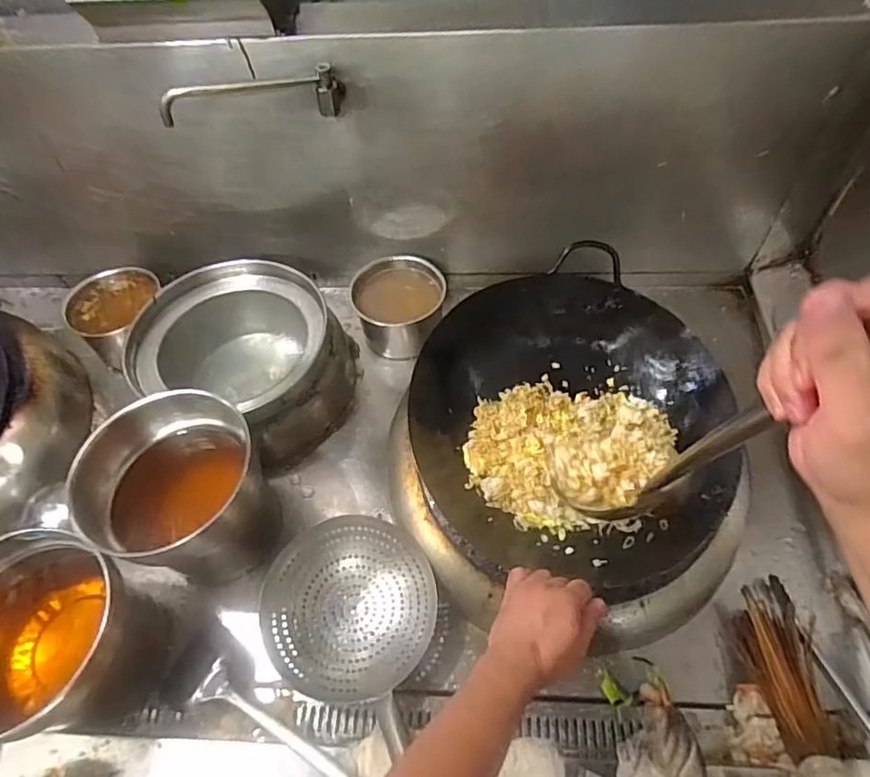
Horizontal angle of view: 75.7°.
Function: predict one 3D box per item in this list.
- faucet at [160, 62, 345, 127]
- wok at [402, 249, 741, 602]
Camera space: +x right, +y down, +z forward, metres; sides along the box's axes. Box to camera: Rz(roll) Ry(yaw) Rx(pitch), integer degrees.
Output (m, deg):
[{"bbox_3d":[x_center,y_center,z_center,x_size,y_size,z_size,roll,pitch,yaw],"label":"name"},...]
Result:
[{"bbox_3d":[-0.273,-0.441,0.837,0.269,0.065,0.064,-5,54,0],"label":"faucet"},{"bbox_3d":[0.175,0.037,0.778,0.385,0.155,0.397,5,55,7],"label":"wok"}]

